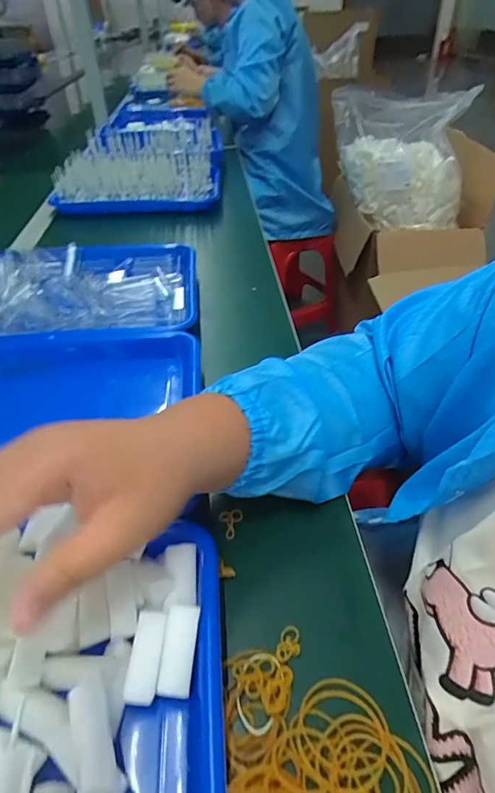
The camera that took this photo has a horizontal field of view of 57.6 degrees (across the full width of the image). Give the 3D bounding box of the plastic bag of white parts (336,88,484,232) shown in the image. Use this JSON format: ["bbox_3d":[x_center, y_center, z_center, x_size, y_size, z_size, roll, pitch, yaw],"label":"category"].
[{"bbox_3d":[0.432,-0.706,1.346,0.389,0.327,0.153,26,48,30],"label":"plastic bag of white parts"}]

